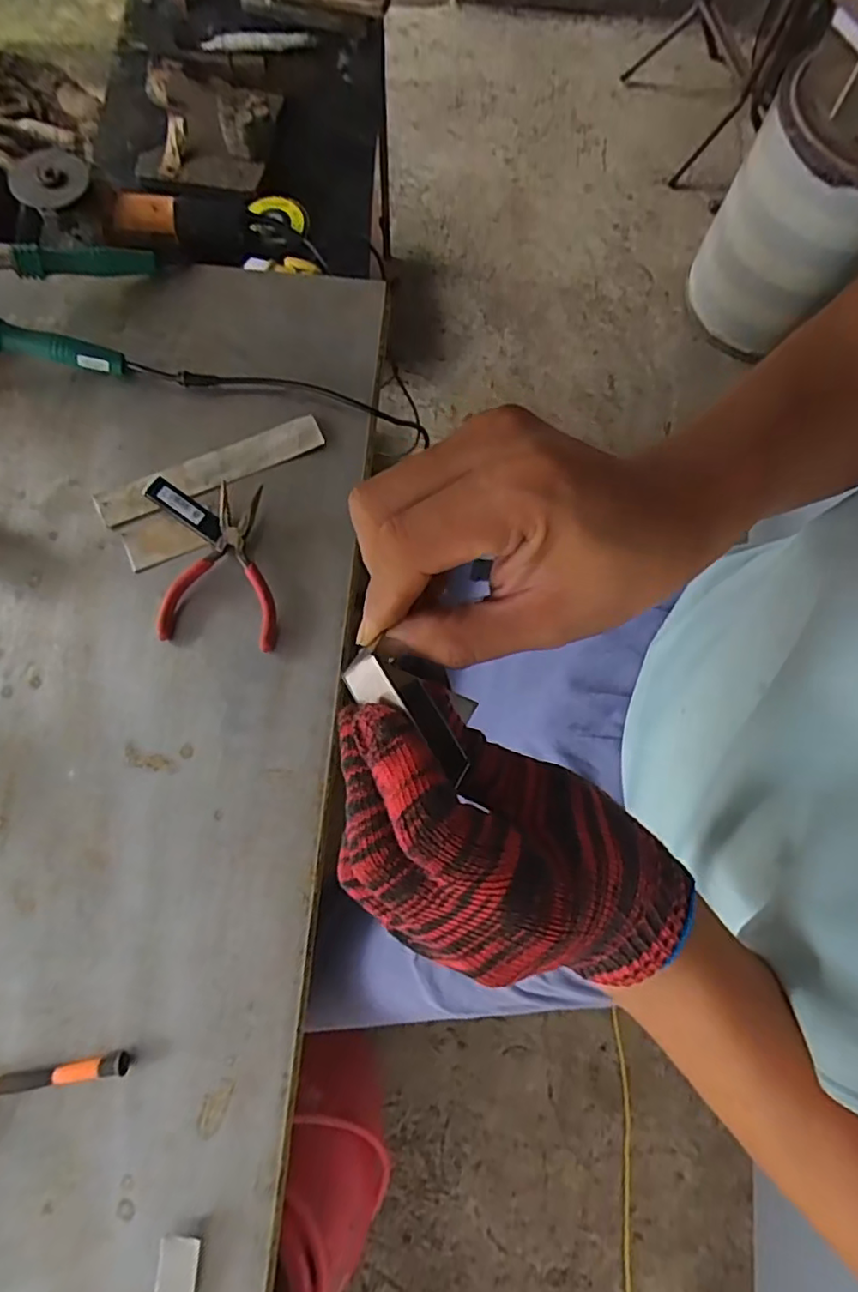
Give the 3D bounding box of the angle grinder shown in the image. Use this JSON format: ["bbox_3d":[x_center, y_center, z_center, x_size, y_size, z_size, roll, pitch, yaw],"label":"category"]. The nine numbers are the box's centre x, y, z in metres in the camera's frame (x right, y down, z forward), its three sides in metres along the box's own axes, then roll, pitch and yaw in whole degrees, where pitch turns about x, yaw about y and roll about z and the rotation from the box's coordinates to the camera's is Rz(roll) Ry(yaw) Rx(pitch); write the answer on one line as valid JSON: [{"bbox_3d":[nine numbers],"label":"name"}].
[{"bbox_3d":[-0.386,-0.574,0.836,0.287,0.080,0.085,3,74,-14],"label":"angle grinder"}]

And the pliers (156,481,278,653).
[{"bbox_3d":[-0.176,-0.071,0.556,0.096,0.024,0.141,6,74,0],"label":"pliers"}]

